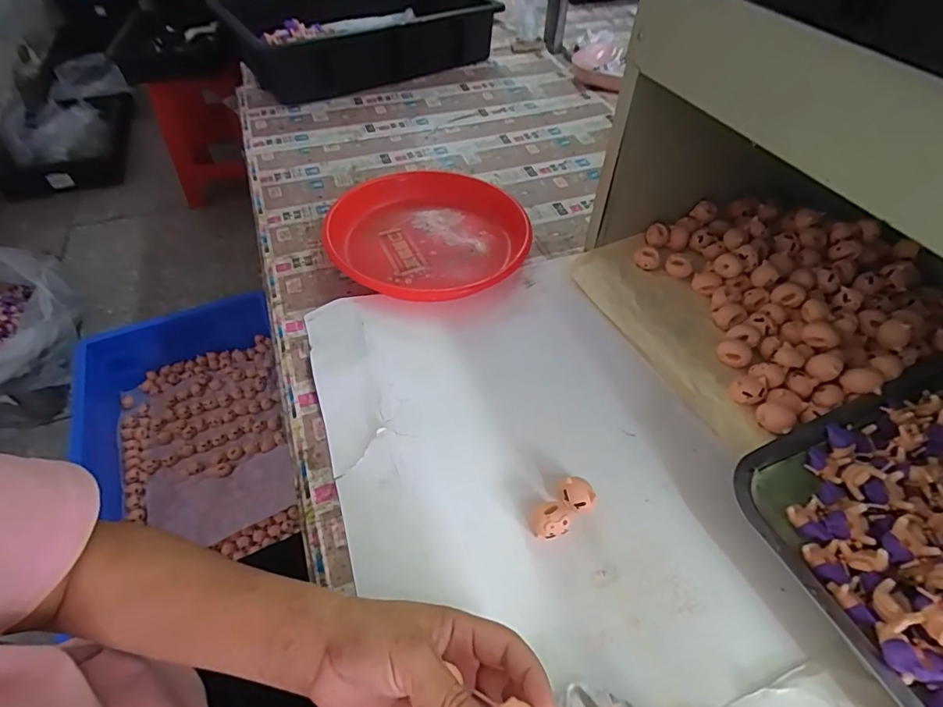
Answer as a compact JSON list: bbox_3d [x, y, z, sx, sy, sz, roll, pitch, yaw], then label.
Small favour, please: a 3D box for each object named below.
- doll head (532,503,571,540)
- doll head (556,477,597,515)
[{"bbox_3d":[0.060,0.128,0.370,0.027,0.019,0.023,-8,51,-6],"label":"doll head"},{"bbox_3d":[0.082,0.113,0.384,0.027,0.018,0.026,0,51,0],"label":"doll head"}]

